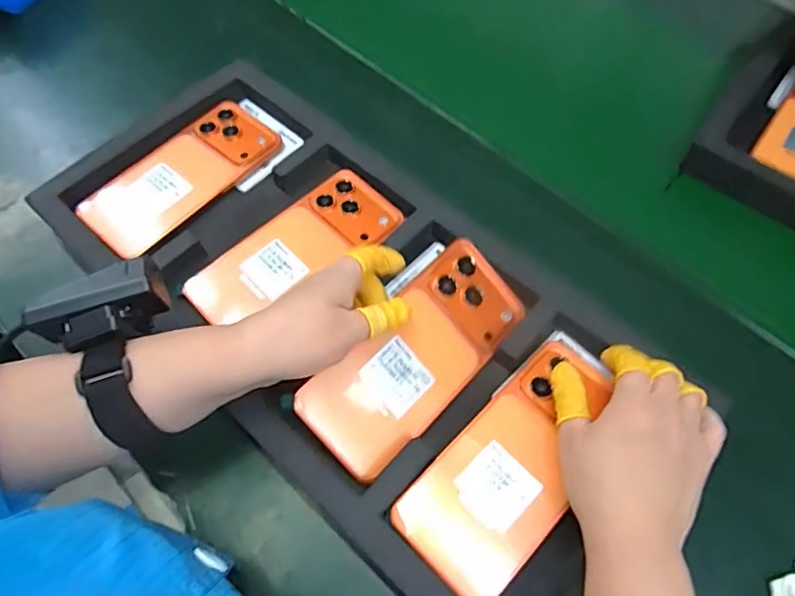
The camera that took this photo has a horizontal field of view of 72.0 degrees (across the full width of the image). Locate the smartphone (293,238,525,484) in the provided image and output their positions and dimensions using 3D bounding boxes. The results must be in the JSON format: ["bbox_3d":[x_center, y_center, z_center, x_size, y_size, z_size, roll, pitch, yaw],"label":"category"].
[{"bbox_3d":[0.014,0.038,0.358,0.161,0.009,0.072,-43,95,-20],"label":"smartphone"}]

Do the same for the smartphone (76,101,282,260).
[{"bbox_3d":[-0.179,-0.104,0.456,0.074,0.011,0.163,39,65,20],"label":"smartphone"}]

